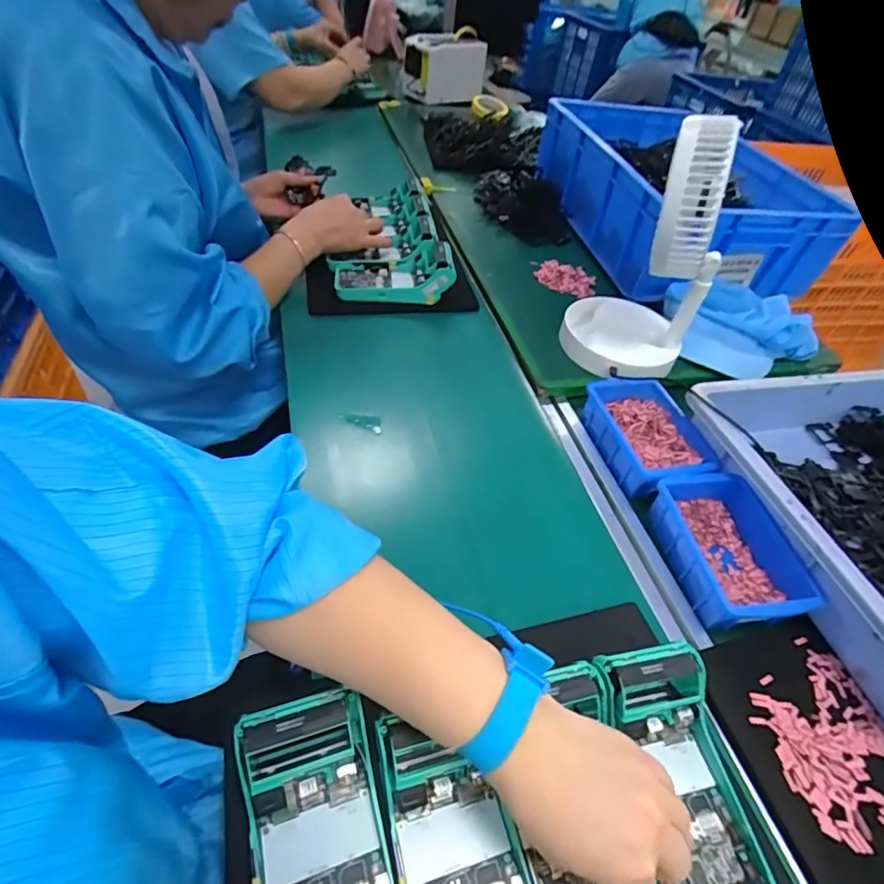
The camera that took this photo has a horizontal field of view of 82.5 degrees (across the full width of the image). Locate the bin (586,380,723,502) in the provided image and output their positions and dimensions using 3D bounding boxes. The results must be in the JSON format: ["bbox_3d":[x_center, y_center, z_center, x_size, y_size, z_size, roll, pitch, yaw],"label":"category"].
[{"bbox_3d":[0.237,-0.006,0.585,0.101,0.049,0.146,-8,48,-13],"label":"bin"}]

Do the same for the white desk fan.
[{"bbox_3d":[0.256,-0.232,0.609,0.153,0.273,0.168,19,47,11],"label":"white desk fan"}]

